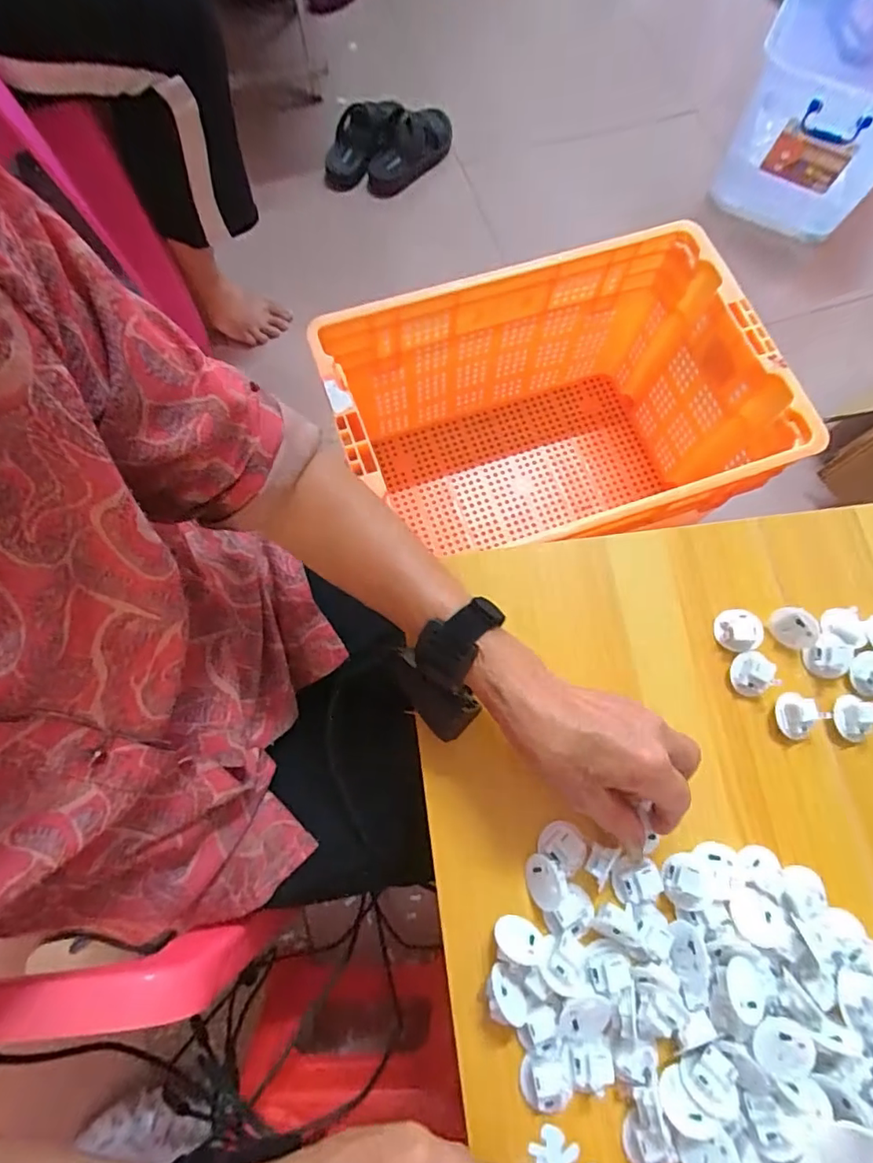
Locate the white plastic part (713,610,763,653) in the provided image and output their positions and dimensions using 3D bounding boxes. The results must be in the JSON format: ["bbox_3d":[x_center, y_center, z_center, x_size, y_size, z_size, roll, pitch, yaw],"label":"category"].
[{"bbox_3d":[0.228,0.036,0.409,0.030,0.016,0.032,0,74,-1],"label":"white plastic part"}]

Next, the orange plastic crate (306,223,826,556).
[{"bbox_3d":[0.155,-0.217,0.854,0.562,0.323,0.378,-16,75,-6],"label":"orange plastic crate"}]

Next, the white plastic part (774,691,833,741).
[{"bbox_3d":[0.259,0.097,0.389,0.029,0.020,0.029,0,74,-1],"label":"white plastic part"}]

